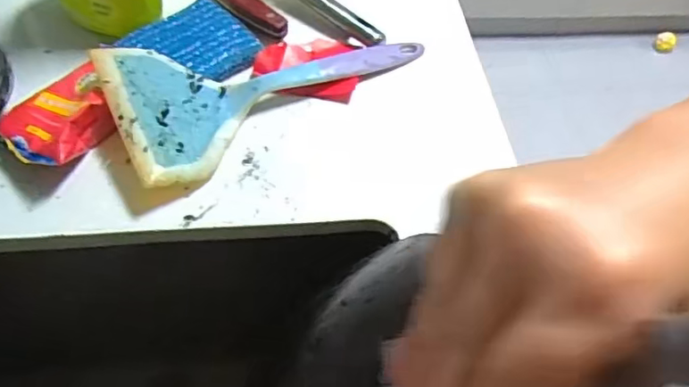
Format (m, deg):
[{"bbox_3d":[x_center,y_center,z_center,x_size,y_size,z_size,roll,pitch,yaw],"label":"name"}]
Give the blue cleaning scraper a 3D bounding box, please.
[{"bbox_3d":[-0.048,-0.087,0.431,0.234,0.040,0.108,-22,57,-19],"label":"blue cleaning scraper"}]

